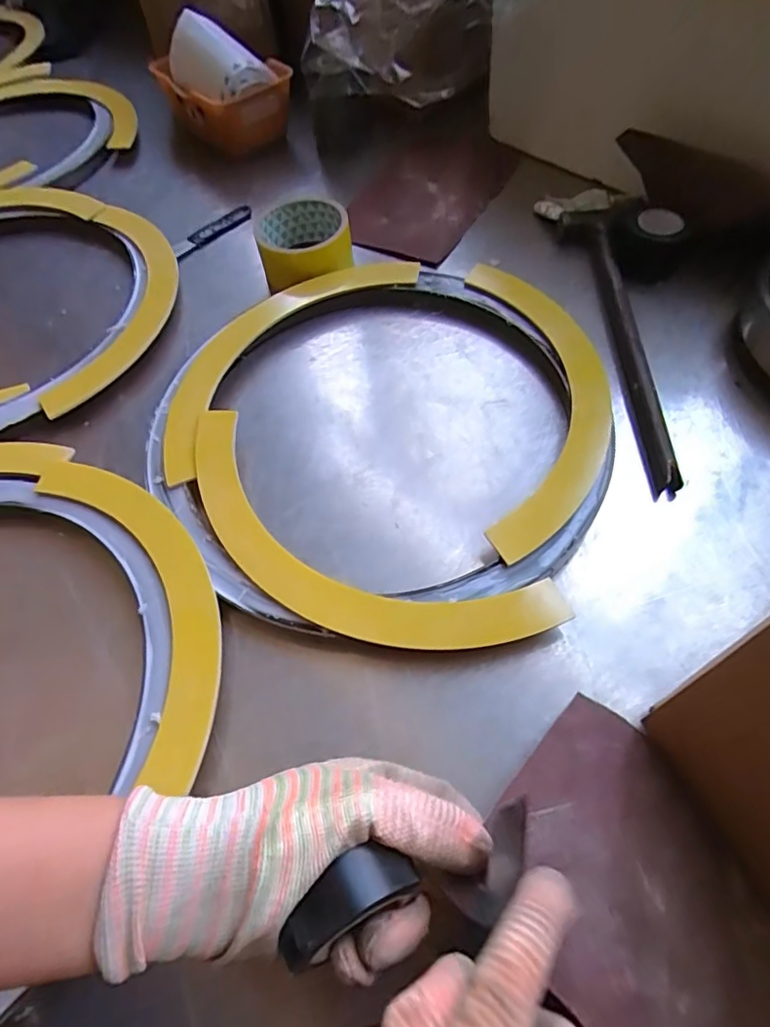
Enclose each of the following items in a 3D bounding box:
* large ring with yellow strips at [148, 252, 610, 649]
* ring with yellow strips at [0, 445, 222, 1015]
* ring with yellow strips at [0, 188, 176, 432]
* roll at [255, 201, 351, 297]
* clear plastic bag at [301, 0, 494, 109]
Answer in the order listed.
[{"bbox_3d":[-0.007,-0.073,0.415,0.324,0.027,0.340,-1,58,2],"label":"large ring with yellow strips"},{"bbox_3d":[-0.269,0.099,0.325,0.328,0.020,0.356,-2,57,4],"label":"ring with yellow strips"},{"bbox_3d":[-0.383,-0.197,0.512,0.371,0.016,0.324,27,63,20],"label":"ring with yellow strips"},{"bbox_3d":[-0.076,-0.251,0.521,0.083,0.042,0.085,-19,58,-7],"label":"roll"},{"bbox_3d":[0.026,-0.464,0.527,0.224,0.124,0.097,13,59,11],"label":"clear plastic bag"}]

